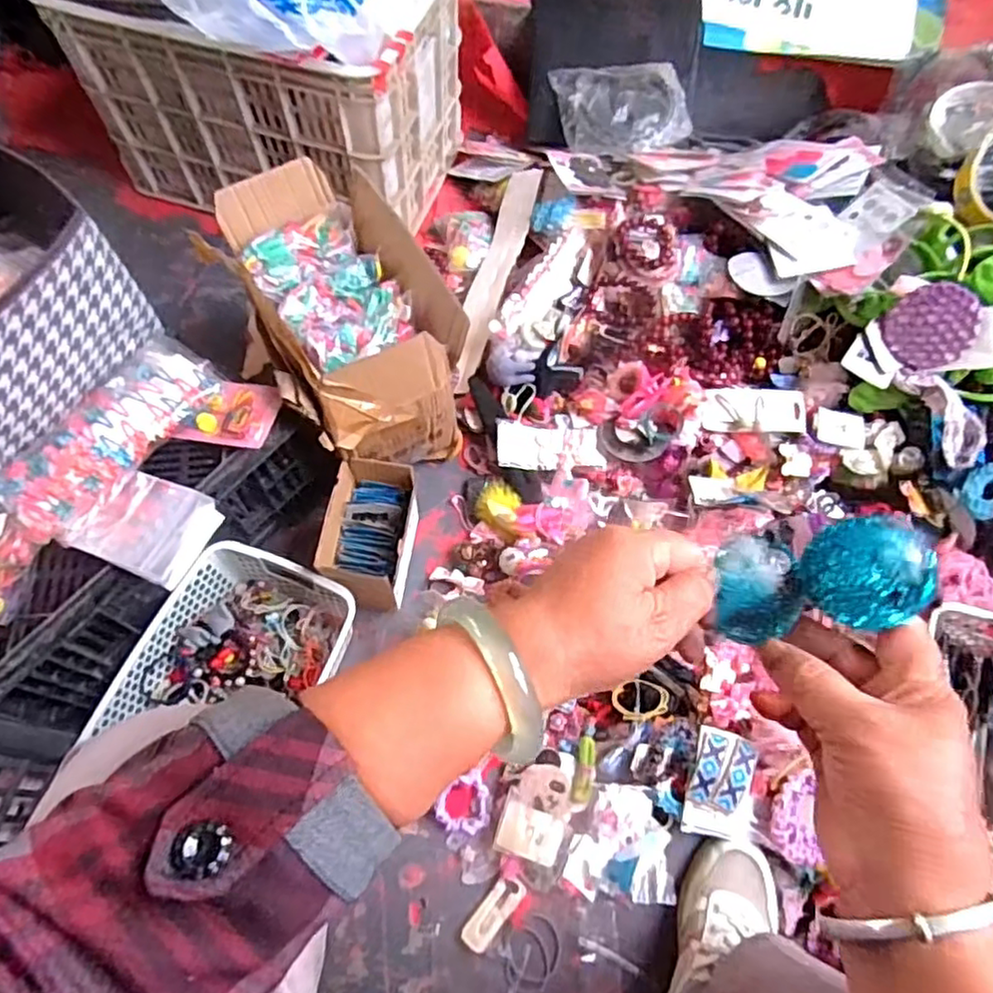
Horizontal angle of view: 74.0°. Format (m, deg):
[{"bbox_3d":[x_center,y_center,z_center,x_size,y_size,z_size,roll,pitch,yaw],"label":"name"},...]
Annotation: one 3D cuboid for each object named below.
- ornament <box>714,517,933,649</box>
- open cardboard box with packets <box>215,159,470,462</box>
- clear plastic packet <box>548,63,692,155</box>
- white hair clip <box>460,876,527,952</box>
[{"bbox_3d":[0.154,0.035,0.313,0.091,0.030,0.053,-11,61,21],"label":"ornament"},{"bbox_3d":[-0.194,-0.203,0.813,0.206,0.221,0.331,-30,69,-15],"label":"open cardboard box with packets"},{"bbox_3d":[0.199,-0.630,1.062,0.193,0.065,0.175,-7,65,-5],"label":"clear plastic packet"},{"bbox_3d":[-0.003,0.425,0.672,0.030,0.007,0.076,41,70,16],"label":"white hair clip"}]

